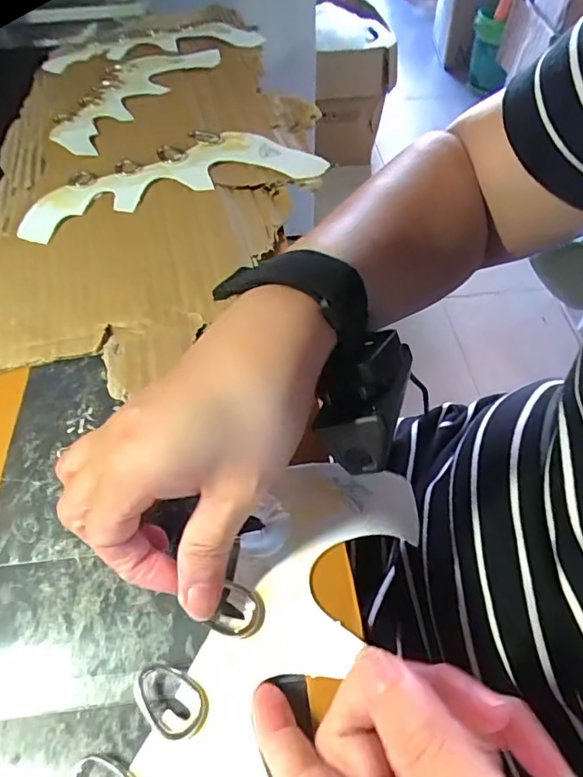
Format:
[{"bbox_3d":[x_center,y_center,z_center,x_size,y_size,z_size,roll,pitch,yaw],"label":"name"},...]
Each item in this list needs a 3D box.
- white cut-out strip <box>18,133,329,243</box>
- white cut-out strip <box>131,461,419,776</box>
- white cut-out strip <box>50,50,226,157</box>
[{"bbox_3d":[-0.093,-0.170,0.404,0.240,0.011,0.069,-20,66,-15],"label":"white cut-out strip"},{"bbox_3d":[-0.012,0.119,0.198,0.064,0.019,0.210,22,55,14],"label":"white cut-out strip"},{"bbox_3d":[-0.155,-0.285,0.482,0.067,0.020,0.237,24,63,22],"label":"white cut-out strip"}]

